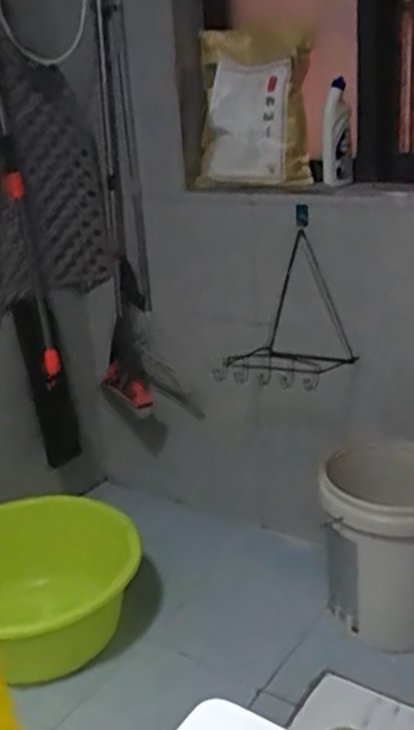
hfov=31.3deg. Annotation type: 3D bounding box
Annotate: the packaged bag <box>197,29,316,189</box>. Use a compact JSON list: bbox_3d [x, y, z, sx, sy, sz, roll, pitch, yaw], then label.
[{"bbox_3d":[0.100,-0.564,1.660,0.282,0.336,0.048,15,26,30],"label":"packaged bag"}]

